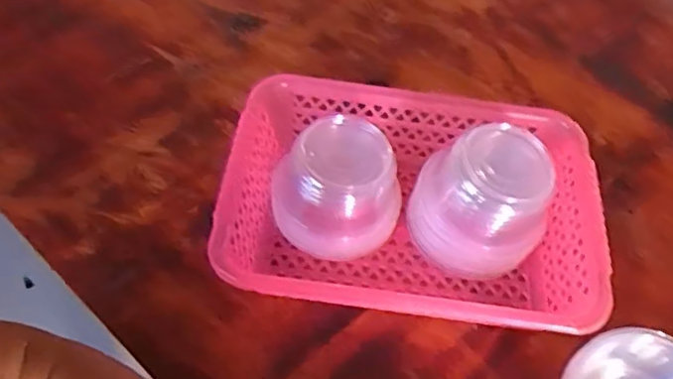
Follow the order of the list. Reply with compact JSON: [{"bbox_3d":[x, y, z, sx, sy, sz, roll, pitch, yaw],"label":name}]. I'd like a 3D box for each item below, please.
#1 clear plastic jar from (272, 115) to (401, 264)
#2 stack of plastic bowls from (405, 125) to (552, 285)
[{"bbox_3d":[0.000,-0.001,0.528,0.099,0.091,0.108,3,55,-4],"label":"clear plastic jar"},{"bbox_3d":[0.124,0.010,0.519,0.097,0.109,0.103,-10,57,-12],"label":"stack of plastic bowls"}]

